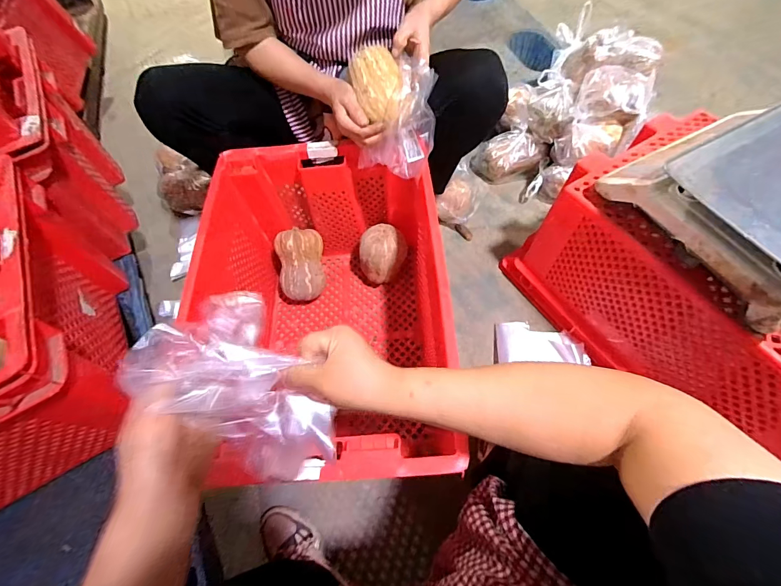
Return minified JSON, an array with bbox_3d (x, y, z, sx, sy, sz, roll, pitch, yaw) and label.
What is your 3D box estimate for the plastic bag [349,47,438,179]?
[{"bbox_3d":[0.006,-0.337,0.696,0.145,0.146,0.169,-3,61,3],"label":"plastic bag"}]

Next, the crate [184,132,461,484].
[{"bbox_3d":[-0.116,0.038,0.753,0.423,0.334,0.624,-5,61,2],"label":"crate"}]

